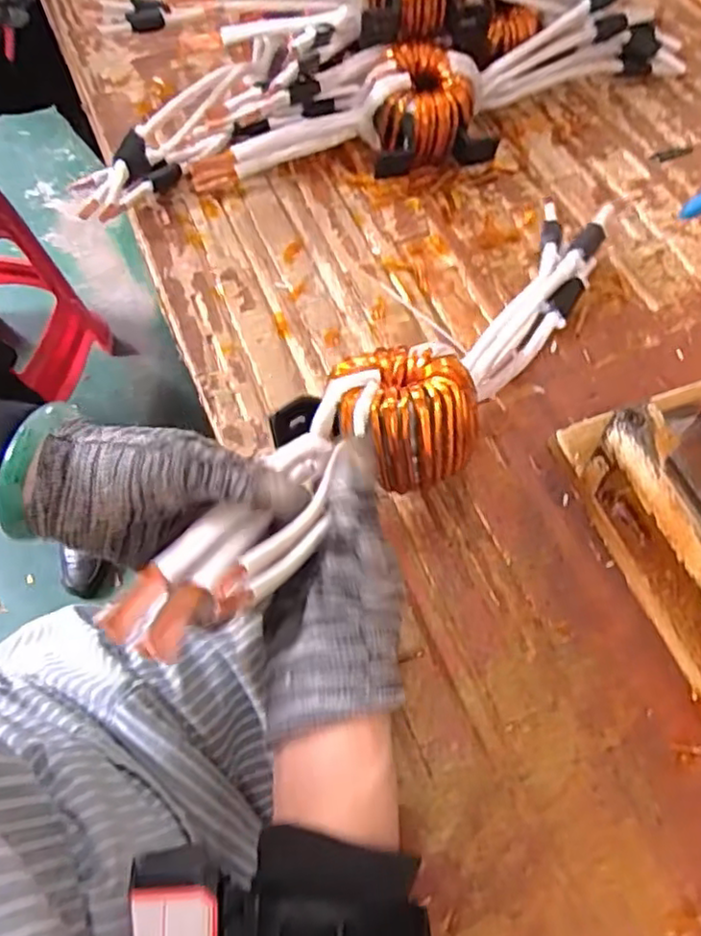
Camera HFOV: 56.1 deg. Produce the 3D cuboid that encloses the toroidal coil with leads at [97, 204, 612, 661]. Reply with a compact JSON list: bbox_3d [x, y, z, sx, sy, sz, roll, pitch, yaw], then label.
[{"bbox_3d":[0.039,-0.049,0.375,0.090,0.063,0.417,37,55,19],"label":"toroidal coil with leads"}]

